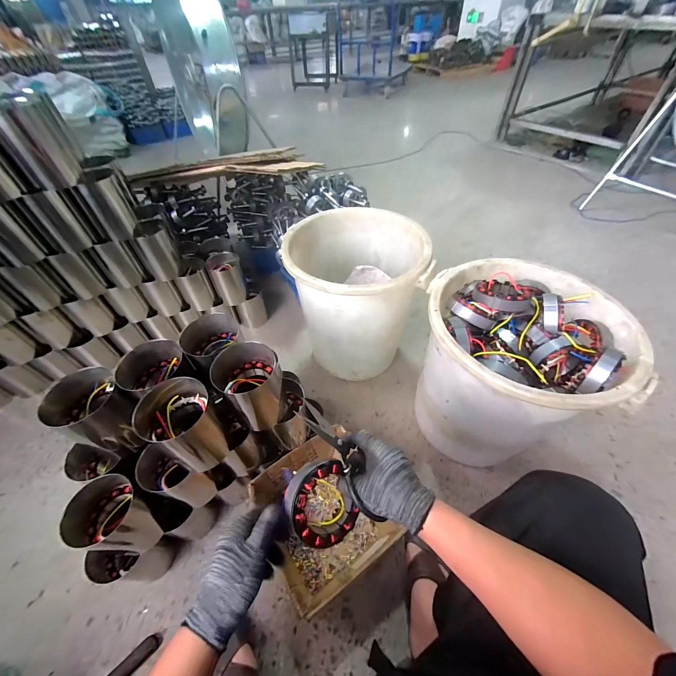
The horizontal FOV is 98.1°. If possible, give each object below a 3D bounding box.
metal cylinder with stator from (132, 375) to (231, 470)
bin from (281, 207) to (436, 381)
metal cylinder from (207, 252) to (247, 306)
[{"bbox_3d":[-0.288,0.175,0.578,0.112,0.183,0.106,-34,56,-24],"label":"metal cylinder with stator"},{"bbox_3d":[0.055,-0.121,0.981,0.393,0.433,0.385,-1,49,1],"label":"bin"},{"bbox_3d":[-0.426,-0.238,1.137,0.117,0.165,0.129,-21,52,-16],"label":"metal cylinder"}]

